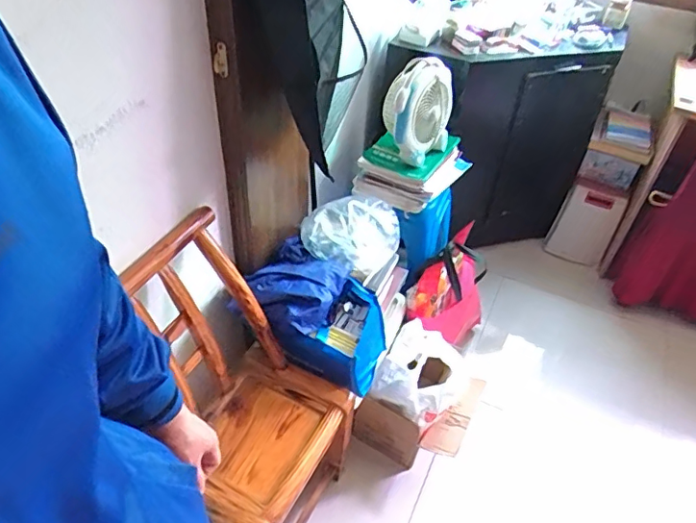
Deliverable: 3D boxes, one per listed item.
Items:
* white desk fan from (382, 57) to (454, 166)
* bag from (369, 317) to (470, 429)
[{"bbox_3d":[0.196,-0.400,1.441,0.206,0.256,0.117,-32,54,-32],"label":"white desk fan"},{"bbox_3d":[0.201,0.291,1.427,0.214,0.121,0.252,21,46,17],"label":"bag"}]

